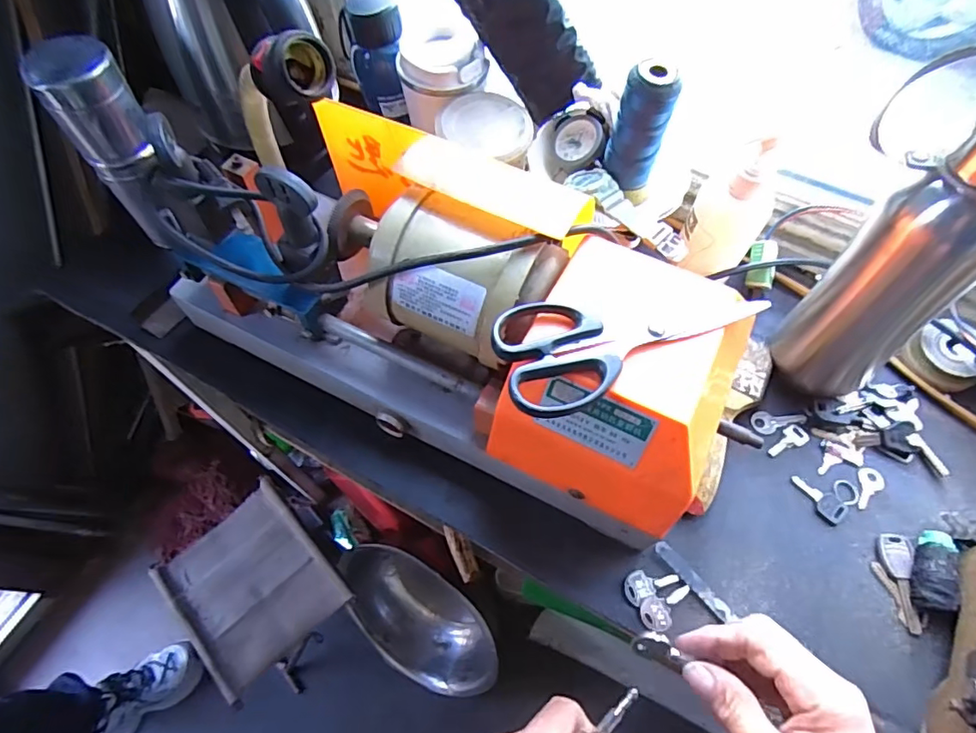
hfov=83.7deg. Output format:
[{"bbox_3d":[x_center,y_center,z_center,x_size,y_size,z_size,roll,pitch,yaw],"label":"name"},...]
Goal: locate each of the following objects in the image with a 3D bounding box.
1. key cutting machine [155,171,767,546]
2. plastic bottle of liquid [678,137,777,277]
[{"bbox_3d":[-0.035,-0.035,0.410,0.417,0.154,0.156,21,67,11],"label":"key cutting machine"},{"bbox_3d":[0.208,-0.130,0.466,0.057,0.125,0.059,-1,65,1],"label":"plastic bottle of liquid"}]

